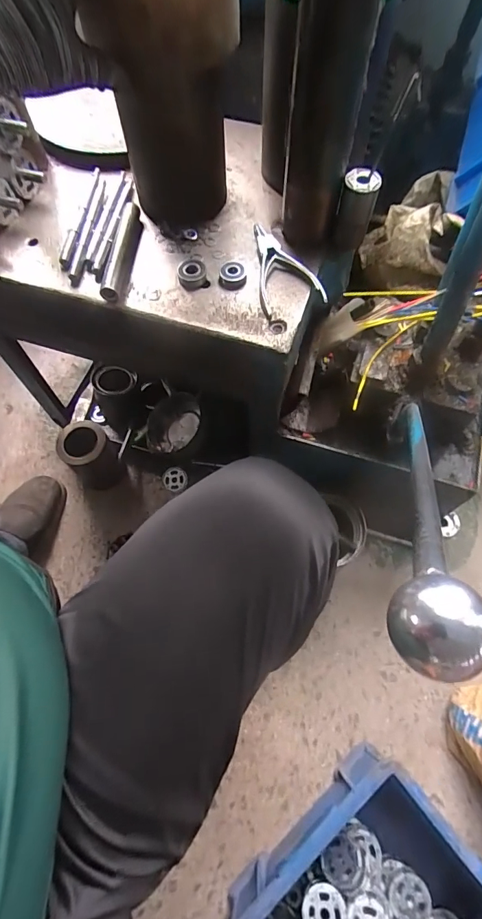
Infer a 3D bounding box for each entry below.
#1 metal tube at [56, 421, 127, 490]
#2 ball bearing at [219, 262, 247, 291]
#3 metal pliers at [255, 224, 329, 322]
[{"bbox_3d":[-0.281,-0.002,0.812,0.088,0.132,0.091,0,66,0],"label":"metal tube"},{"bbox_3d":[-0.010,-0.210,0.488,0.030,0.013,0.029,0,66,0],"label":"ball bearing"},{"bbox_3d":[0.041,-0.224,0.493,0.072,0.018,0.124,-20,67,-9],"label":"metal pliers"}]

